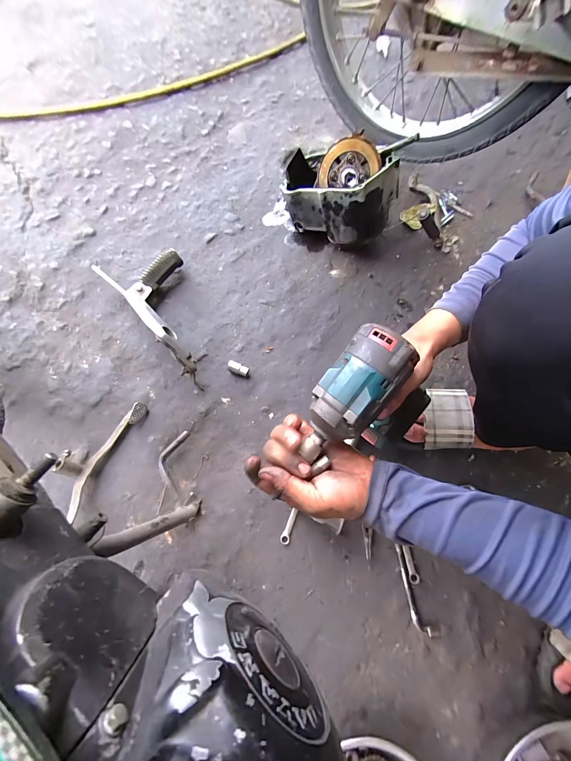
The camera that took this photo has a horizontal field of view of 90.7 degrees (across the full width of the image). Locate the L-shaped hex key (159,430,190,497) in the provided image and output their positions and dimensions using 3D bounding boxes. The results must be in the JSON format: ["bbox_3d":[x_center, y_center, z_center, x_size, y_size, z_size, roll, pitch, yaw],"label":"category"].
[{"bbox_3d":[-0.195,0.138,0.485,0.040,0.011,0.103,2,65,-1],"label":"L-shaped hex key"}]

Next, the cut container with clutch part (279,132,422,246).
[{"bbox_3d":[0.112,-0.401,0.572,0.227,0.145,0.155,28,73,7],"label":"cut container with clutch part"}]

